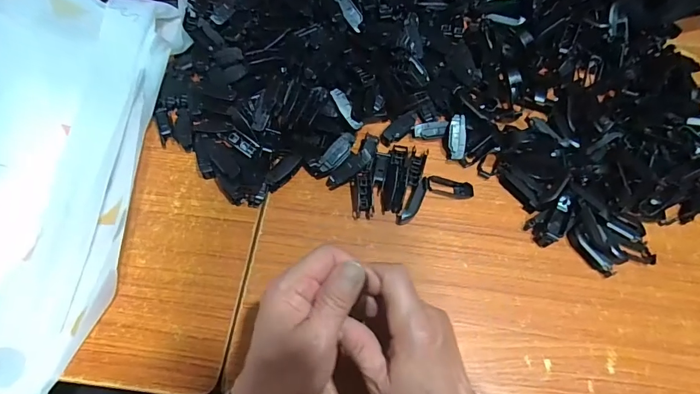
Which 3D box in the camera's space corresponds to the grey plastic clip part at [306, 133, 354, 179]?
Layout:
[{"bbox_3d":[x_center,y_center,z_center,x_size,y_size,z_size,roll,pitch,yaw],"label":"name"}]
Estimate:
[{"bbox_3d":[-0.017,-0.042,0.422,0.057,0.016,0.023,-43,72,3],"label":"grey plastic clip part"}]

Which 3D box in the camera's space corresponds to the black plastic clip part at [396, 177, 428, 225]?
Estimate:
[{"bbox_3d":[0.066,0.006,0.420,0.014,0.007,0.054,30,83,11],"label":"black plastic clip part"}]

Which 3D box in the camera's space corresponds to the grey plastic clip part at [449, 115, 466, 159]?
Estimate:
[{"bbox_3d":[0.118,-0.066,0.444,0.017,0.006,0.048,2,90,-2],"label":"grey plastic clip part"}]

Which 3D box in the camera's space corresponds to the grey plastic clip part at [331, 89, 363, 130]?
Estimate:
[{"bbox_3d":[-0.003,-0.094,0.433,0.016,0.007,0.049,-30,88,-16],"label":"grey plastic clip part"}]

